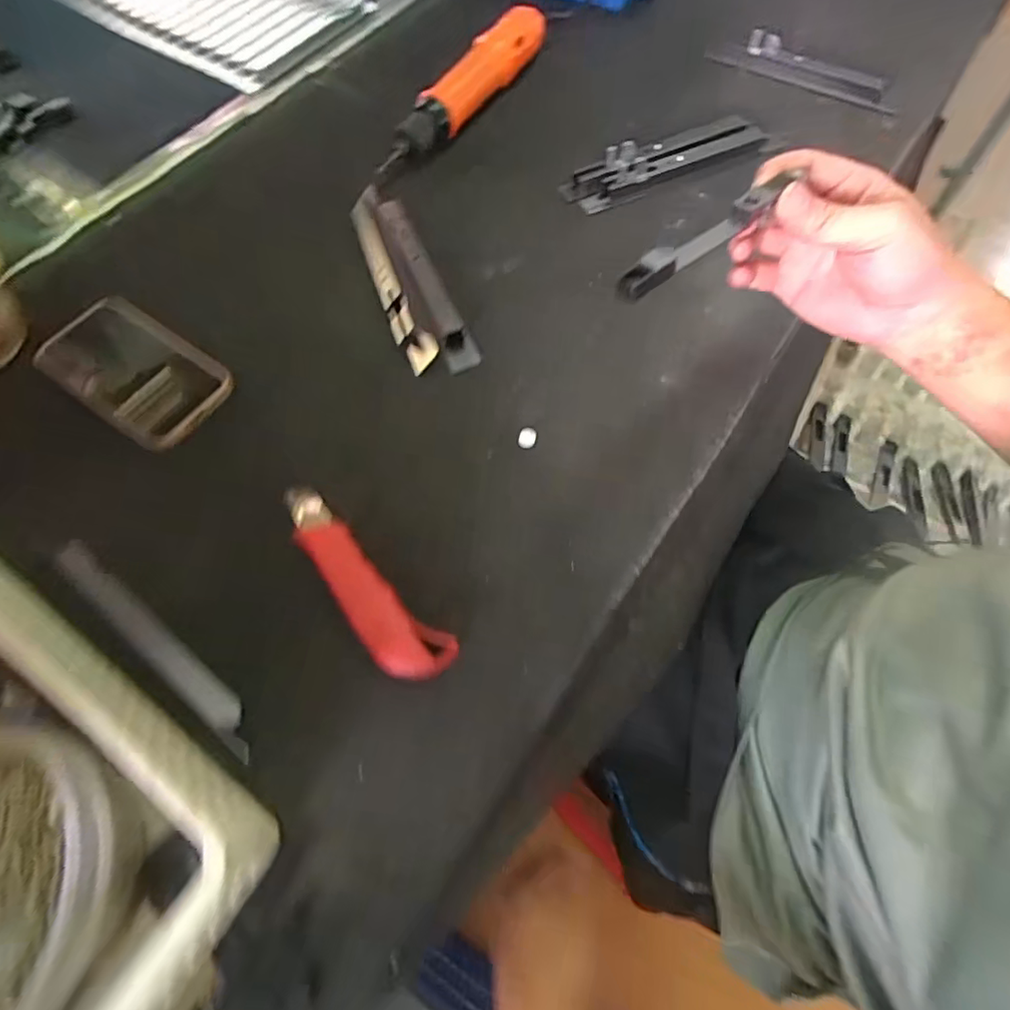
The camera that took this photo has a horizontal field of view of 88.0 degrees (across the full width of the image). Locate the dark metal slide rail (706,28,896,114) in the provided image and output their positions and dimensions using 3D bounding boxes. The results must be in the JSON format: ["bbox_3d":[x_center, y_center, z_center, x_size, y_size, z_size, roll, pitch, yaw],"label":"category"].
[{"bbox_3d":[0.316,-0.464,0.557,0.198,0.032,0.030,37,72,15],"label":"dark metal slide rail"}]

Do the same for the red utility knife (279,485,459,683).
[{"bbox_3d":[-0.099,0.049,0.341,0.165,0.014,0.040,42,74,17],"label":"red utility knife"}]

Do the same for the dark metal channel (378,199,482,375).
[{"bbox_3d":[-0.069,-0.198,0.452,0.026,0.017,0.205,-21,68,-8],"label":"dark metal channel"}]

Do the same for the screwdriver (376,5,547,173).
[{"bbox_3d":[-0.040,-0.426,0.538,0.046,0.042,0.270,33,72,14],"label":"screwdriver"}]

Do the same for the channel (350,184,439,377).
[{"bbox_3d":[-0.101,-0.202,0.453,0.030,0.026,0.208,-20,68,-7],"label":"channel"}]

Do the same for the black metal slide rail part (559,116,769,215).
[{"bbox_3d":[0.157,-0.330,0.503,0.200,0.029,0.055,-25,69,-9],"label":"black metal slide rail part"}]

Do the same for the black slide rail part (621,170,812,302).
[{"bbox_3d":[0.114,-0.152,0.297,0.126,0.013,0.017,-36,71,-13],"label":"black slide rail part"}]

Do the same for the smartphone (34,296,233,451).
[{"bbox_3d":[-0.296,-0.108,0.421,0.157,0.012,0.086,32,71,13],"label":"smartphone"}]

